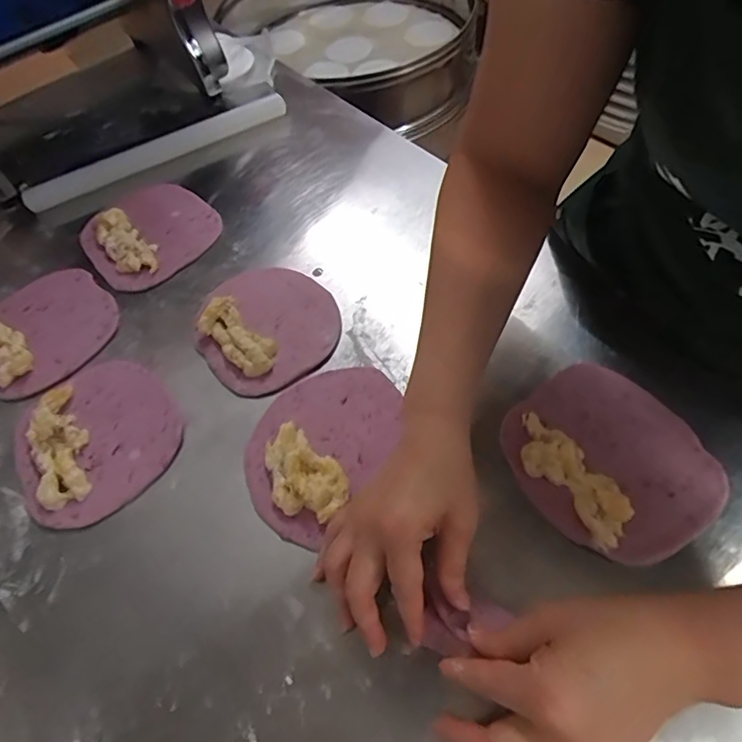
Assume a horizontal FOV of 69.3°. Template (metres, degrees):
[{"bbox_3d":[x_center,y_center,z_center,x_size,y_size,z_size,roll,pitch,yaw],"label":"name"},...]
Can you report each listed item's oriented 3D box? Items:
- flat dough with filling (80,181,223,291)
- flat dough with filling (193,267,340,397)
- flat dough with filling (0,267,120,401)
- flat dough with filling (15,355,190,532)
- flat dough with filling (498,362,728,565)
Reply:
[{"bbox_3d":[-0.249,-0.161,0.587,0.133,0.022,0.153,-39,63,-18],"label":"flat dough with filling"},{"bbox_3d":[-0.101,-0.050,0.503,0.127,0.022,0.135,-2,58,3],"label":"flat dough with filling"},{"bbox_3d":[-0.323,-0.043,0.519,0.137,0.025,0.123,-40,63,-19],"label":"flat dough with filling"},{"bbox_3d":[-0.237,0.051,0.455,0.131,0.022,0.140,-34,61,-16],"label":"flat dough with filling"},{"bbox_3d":[0.181,0.063,0.407,0.129,0.022,0.146,-32,61,-14],"label":"flat dough with filling"}]

